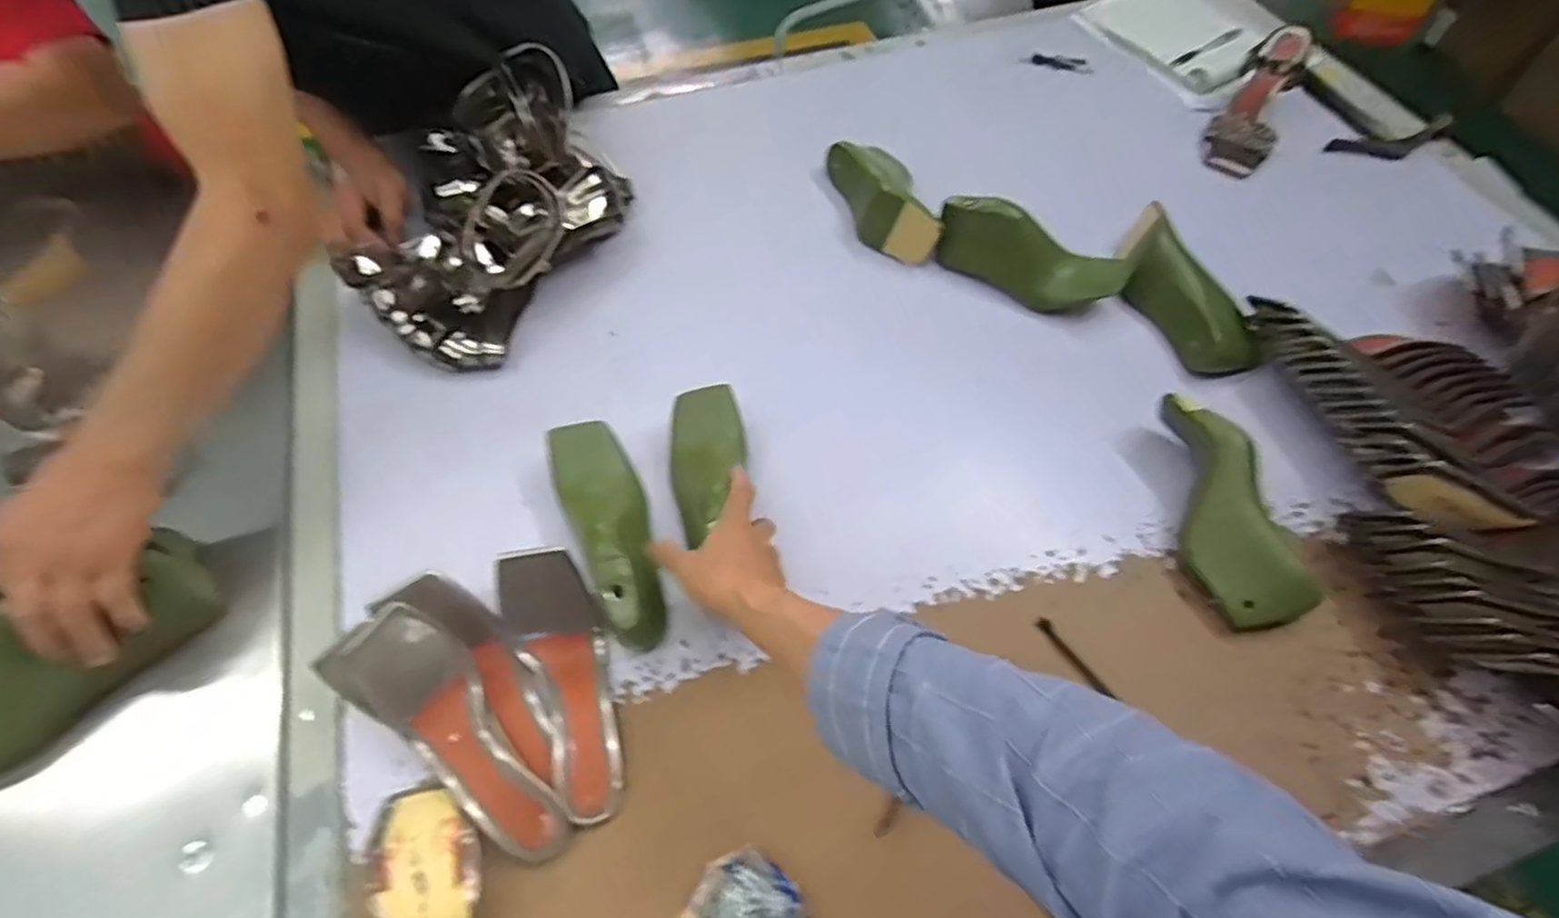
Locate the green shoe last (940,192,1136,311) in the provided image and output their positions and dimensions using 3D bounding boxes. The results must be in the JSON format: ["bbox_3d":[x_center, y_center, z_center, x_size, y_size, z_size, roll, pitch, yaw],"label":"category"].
[{"bbox_3d":[0.283,-0.228,0.823,0.217,0.086,0.060,23,61,14],"label":"green shoe last"}]

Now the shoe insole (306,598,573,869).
[{"bbox_3d":[-0.252,0.214,0.552,0.089,0.050,0.228,-41,86,-18],"label":"shoe insole"}]

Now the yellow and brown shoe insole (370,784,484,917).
[{"bbox_3d":[-0.233,0.333,0.500,0.072,0.041,0.218,-23,61,-14],"label":"yellow and brown shoe insole"}]

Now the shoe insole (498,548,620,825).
[{"bbox_3d":[-0.178,0.180,0.586,0.072,0.061,0.216,-16,60,-10],"label":"shoe insole"}]

